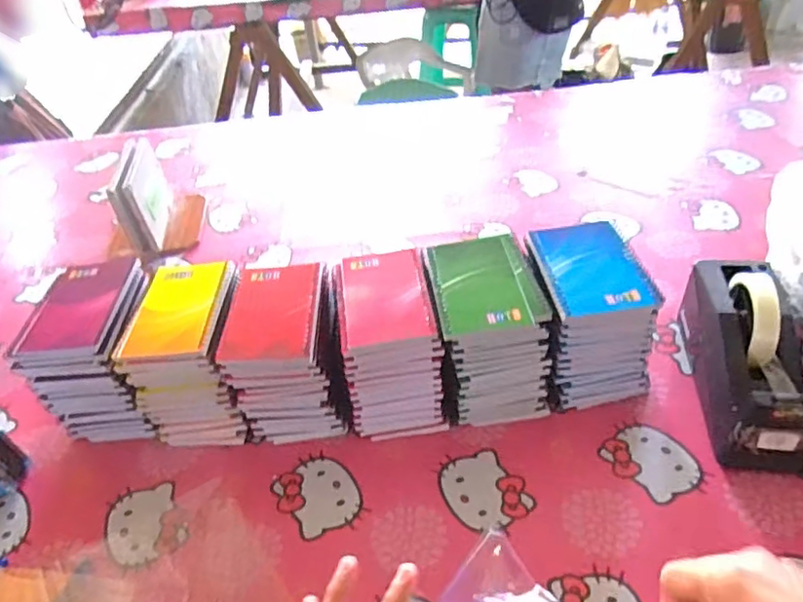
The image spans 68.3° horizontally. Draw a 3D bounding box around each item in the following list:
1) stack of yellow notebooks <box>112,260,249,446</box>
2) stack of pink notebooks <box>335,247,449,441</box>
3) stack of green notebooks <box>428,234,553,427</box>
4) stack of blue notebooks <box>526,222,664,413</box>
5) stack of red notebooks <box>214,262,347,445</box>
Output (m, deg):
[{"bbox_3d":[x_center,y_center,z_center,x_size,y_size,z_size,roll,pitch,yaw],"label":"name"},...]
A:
[{"bbox_3d":[-0.215,0.055,0.629,0.101,0.133,0.140,-2,42,5],"label":"stack of yellow notebooks"},{"bbox_3d":[-0.013,0.045,0.617,0.093,0.135,0.137,-8,42,-2],"label":"stack of pink notebooks"},{"bbox_3d":[0.087,0.030,0.615,0.104,0.139,0.134,-7,42,-1],"label":"stack of green notebooks"},{"bbox_3d":[0.188,0.015,0.617,0.096,0.141,0.127,-9,42,-3],"label":"stack of blue notebooks"},{"bbox_3d":[-0.118,0.055,0.618,0.096,0.136,0.125,-5,42,1],"label":"stack of red notebooks"}]

